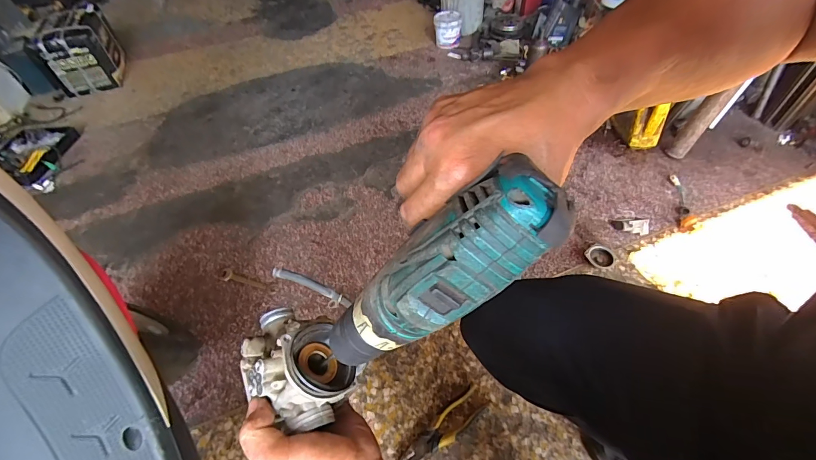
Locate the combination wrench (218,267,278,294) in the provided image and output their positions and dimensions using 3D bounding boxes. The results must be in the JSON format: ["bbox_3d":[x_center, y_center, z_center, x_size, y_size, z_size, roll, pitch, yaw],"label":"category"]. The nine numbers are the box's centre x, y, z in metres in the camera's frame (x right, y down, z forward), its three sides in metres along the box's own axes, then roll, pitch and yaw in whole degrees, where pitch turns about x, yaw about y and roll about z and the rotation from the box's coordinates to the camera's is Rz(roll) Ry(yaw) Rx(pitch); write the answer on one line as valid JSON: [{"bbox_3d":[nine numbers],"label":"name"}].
[{"bbox_3d":[-0.383,0.120,0.863,0.161,0.004,0.032,15,56,13],"label":"combination wrench"}]

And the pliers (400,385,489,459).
[{"bbox_3d":[0.064,0.358,0.647,0.186,0.016,0.046,-33,56,-21],"label":"pliers"}]

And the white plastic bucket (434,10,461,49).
[{"bbox_3d":[0.166,-0.849,1.534,0.112,0.110,0.136,-1,53,3],"label":"white plastic bucket"}]

